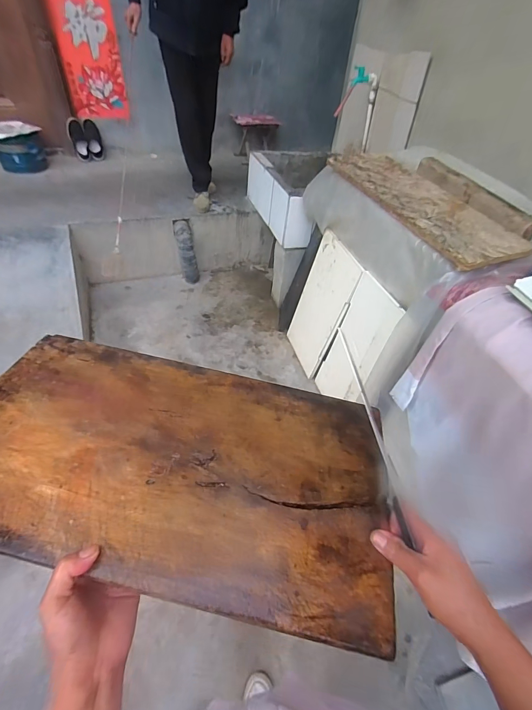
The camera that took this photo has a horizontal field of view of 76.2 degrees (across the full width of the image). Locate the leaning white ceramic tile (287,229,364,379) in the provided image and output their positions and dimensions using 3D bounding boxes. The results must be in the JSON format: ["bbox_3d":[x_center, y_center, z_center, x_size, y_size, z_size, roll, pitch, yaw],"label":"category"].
[{"bbox_3d":[0.243,-0.214,1.560,0.016,0.598,0.329,-4,45,-23],"label":"leaning white ceramic tile"}]

